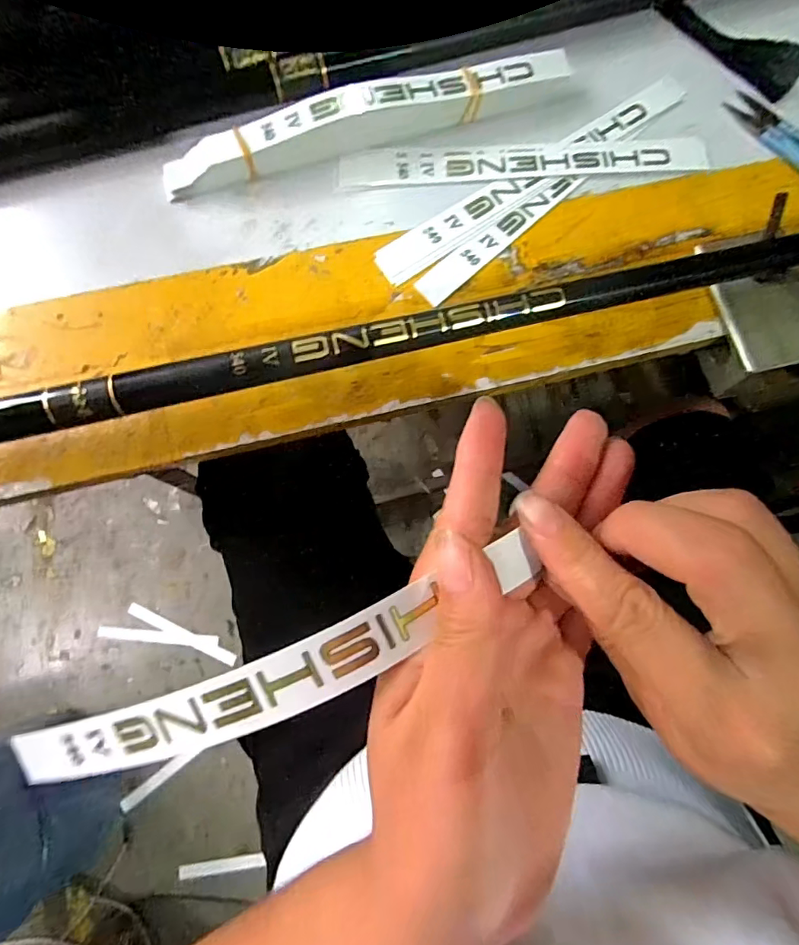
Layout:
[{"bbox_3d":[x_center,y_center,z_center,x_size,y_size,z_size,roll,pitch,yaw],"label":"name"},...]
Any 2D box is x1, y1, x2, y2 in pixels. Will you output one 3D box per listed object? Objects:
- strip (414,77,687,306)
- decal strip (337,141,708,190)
[{"bbox_3d":[0.094,-0.180,0.311,0.221,0.004,0.028,-42,82,-9],"label":"strip"},{"bbox_3d":[0.077,-0.194,0.315,0.227,0.006,0.026,-3,78,-2],"label":"decal strip"}]

